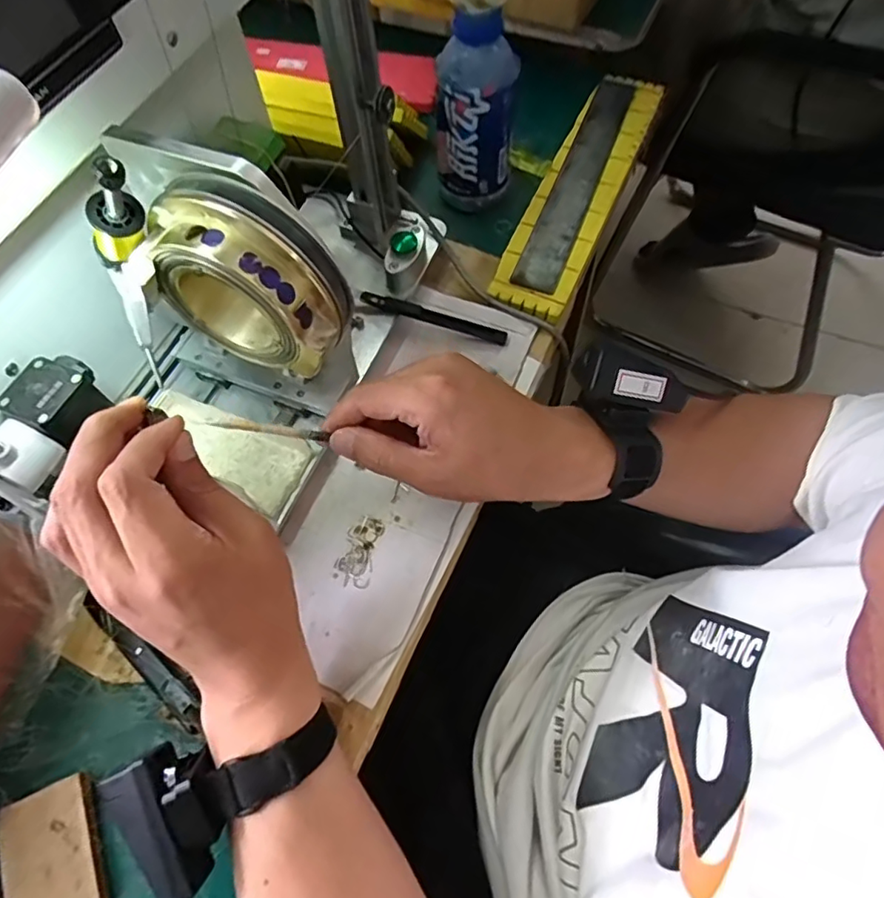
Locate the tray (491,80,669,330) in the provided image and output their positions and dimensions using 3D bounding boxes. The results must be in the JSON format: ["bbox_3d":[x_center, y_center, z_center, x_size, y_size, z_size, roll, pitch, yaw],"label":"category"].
[{"bbox_3d":[0.138,-0.263,0.567,0.071,0.022,0.335,21,65,13],"label":"tray"}]

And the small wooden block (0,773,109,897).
[{"bbox_3d":[-0.223,0.234,0.328,0.050,0.011,0.072,-20,64,-8],"label":"small wooden block"}]

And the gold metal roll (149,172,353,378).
[{"bbox_3d":[-0.110,-0.096,0.324,0.108,0.090,0.043,19,65,12],"label":"gold metal roll"}]

